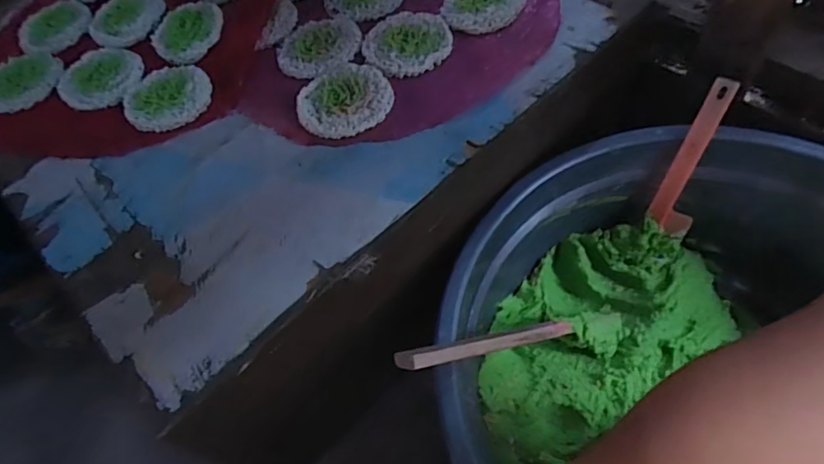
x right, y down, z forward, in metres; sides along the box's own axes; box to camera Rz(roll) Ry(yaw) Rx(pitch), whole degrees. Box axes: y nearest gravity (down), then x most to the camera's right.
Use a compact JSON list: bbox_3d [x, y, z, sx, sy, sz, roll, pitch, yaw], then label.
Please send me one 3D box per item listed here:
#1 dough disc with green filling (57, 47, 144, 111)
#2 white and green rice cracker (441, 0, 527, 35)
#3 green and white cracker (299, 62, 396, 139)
[{"bbox_3d":[-0.301,-0.150,0.529,0.077,0.009,0.083,-2,59,3],"label":"dough disc with green filling"},{"bbox_3d":[0.066,-0.213,0.510,0.071,0.006,0.080,20,62,21],"label":"white and green rice cracker"},{"bbox_3d":[-0.057,-0.114,0.467,0.079,0.005,0.077,-4,56,6],"label":"green and white cracker"}]

